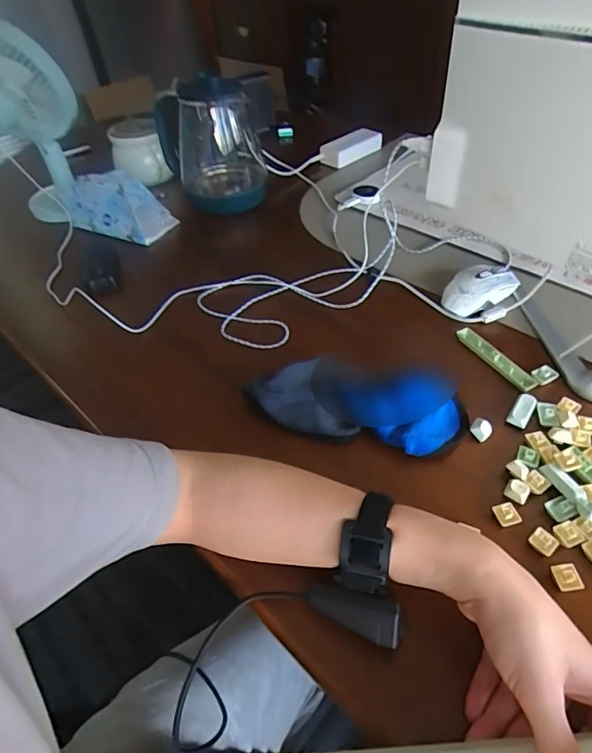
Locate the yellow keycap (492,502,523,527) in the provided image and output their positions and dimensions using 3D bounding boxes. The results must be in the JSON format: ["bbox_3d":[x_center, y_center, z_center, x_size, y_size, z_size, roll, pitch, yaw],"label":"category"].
[{"bbox_3d":[0.187,0.122,0.388,0.019,0.010,0.019,-10,47,-6],"label":"yellow keycap"}]

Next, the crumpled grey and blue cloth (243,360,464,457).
[{"bbox_3d":[0.061,0.027,0.470,0.212,0.037,0.093,8,49,12],"label":"crumpled grey and blue cloth"}]

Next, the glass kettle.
[{"bbox_3d":[-0.145,-0.400,0.758,0.171,0.185,0.155,-11,48,-5],"label":"glass kettle"}]

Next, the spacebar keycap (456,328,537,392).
[{"bbox_3d":[0.233,-0.022,0.515,0.016,0.014,0.109,-25,51,-19],"label":"spacebar keycap"}]

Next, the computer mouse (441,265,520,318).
[{"bbox_3d":[0.244,-0.117,0.583,0.110,0.038,0.062,-29,52,-20],"label":"computer mouse"}]

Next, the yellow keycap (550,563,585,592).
[{"bbox_3d":[0.217,0.160,0.349,0.017,0.008,0.019,-7,47,-3],"label":"yellow keycap"}]

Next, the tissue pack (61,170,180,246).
[{"bbox_3d":[-0.311,-0.298,0.748,0.174,0.087,0.074,16,51,19],"label":"tissue pack"}]

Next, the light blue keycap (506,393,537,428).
[{"bbox_3d":[0.239,0.036,0.461,0.020,0.009,0.041,27,54,26],"label":"light blue keycap"}]

